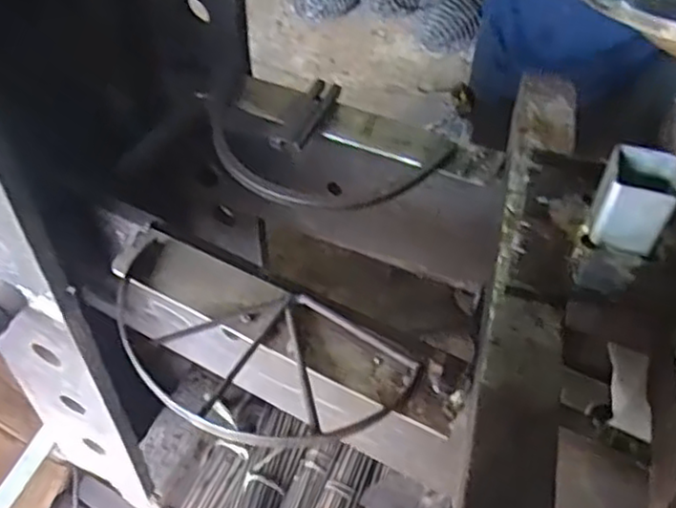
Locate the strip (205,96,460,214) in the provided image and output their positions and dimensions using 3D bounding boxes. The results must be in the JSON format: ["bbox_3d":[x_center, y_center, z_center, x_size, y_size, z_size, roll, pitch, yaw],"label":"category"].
[{"bbox_3d":[-0.016,-0.081,0.618,0.231,0.031,0.106,9,49,8],"label":"strip"}]

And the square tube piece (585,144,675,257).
[{"bbox_3d":[0.205,-0.037,0.482,0.050,0.052,0.055,21,52,18],"label":"square tube piece"}]

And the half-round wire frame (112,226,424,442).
[{"bbox_3d":[-0.069,0.062,0.481,0.234,0.015,0.123,28,54,22],"label":"half-round wire frame"}]

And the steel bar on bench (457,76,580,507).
[{"bbox_3d":[0.134,0.015,0.487,0.051,0.028,0.398,11,50,10],"label":"steel bar on bench"}]

